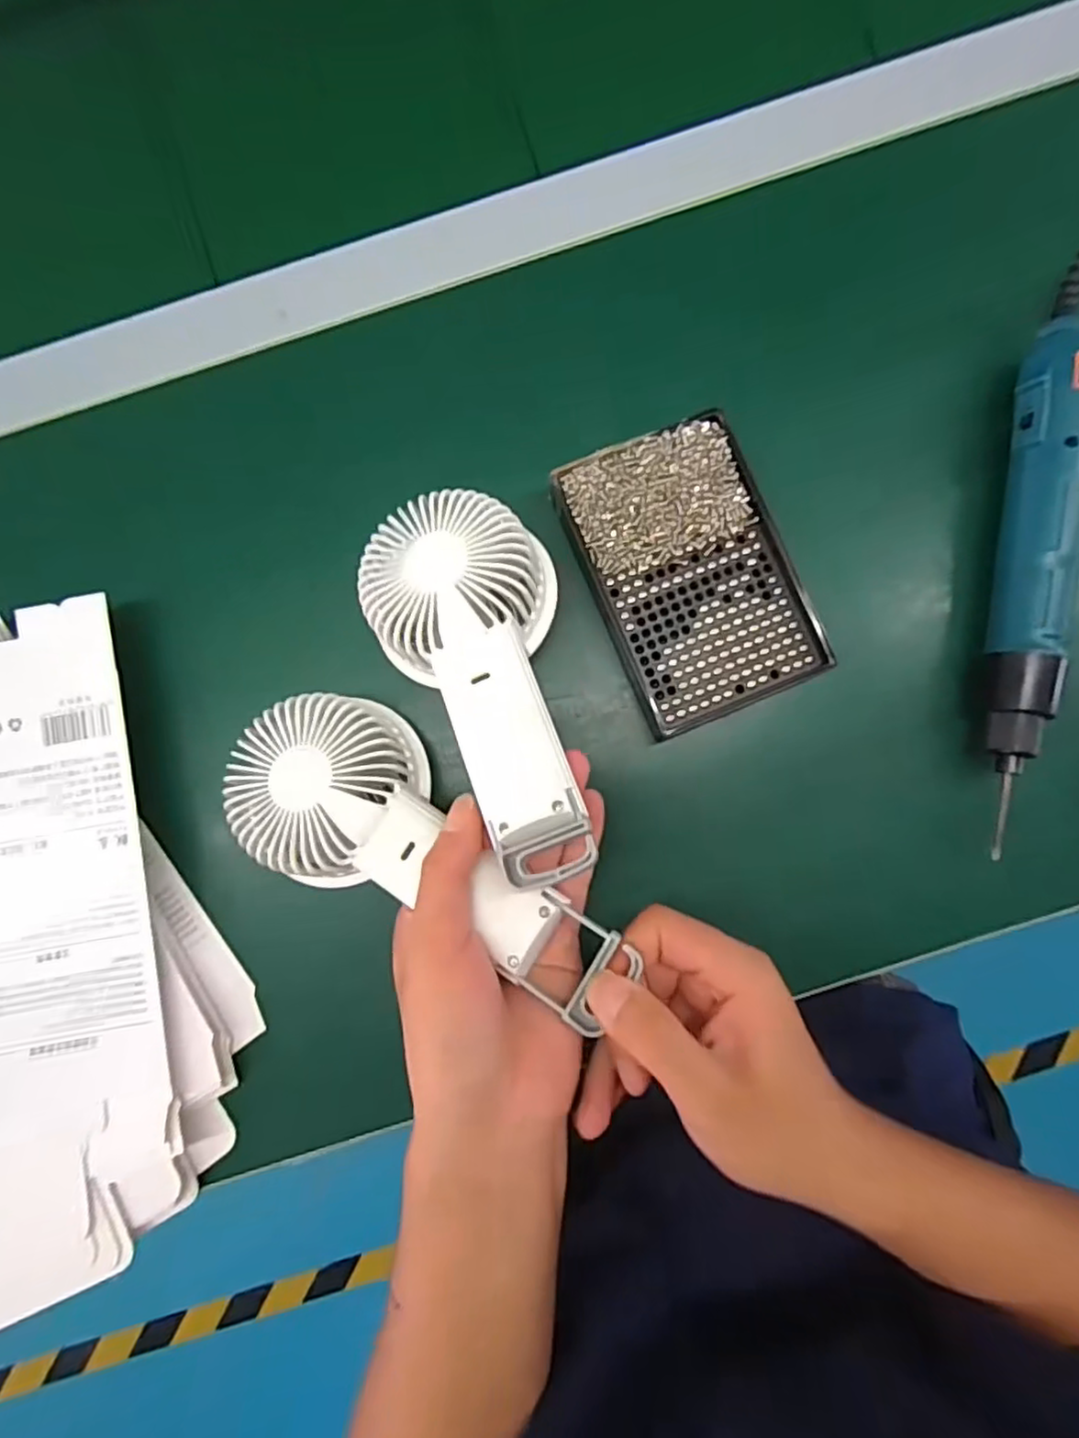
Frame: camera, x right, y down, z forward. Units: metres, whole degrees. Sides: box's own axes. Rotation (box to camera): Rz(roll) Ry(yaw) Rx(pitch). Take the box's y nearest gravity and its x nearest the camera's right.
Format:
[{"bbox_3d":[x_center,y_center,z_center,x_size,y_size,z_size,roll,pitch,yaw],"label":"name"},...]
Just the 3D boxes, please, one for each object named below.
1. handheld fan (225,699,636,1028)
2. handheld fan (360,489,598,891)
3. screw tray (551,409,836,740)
[{"bbox_3d":[-0.053,0.055,0.291,0.178,0.041,0.080,32,87,11],"label":"handheld fan"},{"bbox_3d":[-0.022,-0.017,0.286,0.080,0.032,0.171,-17,75,-1],"label":"handheld fan"},{"bbox_3d":[0.072,-0.070,0.316,0.090,0.015,0.135,-23,86,0],"label":"screw tray"}]

